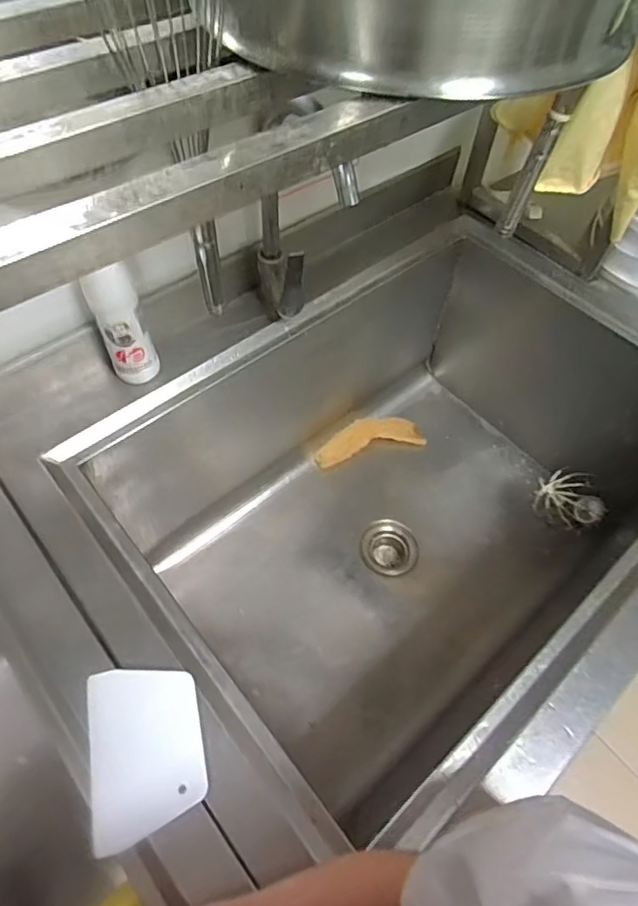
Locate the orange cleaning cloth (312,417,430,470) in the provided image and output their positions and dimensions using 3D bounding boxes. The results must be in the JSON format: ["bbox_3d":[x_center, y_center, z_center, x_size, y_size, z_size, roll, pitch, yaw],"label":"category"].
[{"bbox_3d":[0.108,-0.032,1.200,0.246,0.054,0.074,-11,58,-9],"label":"orange cleaning cloth"}]

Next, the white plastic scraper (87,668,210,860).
[{"bbox_3d":[-0.164,0.281,0.521,0.102,0.005,0.148,-9,58,-14],"label":"white plastic scraper"}]

